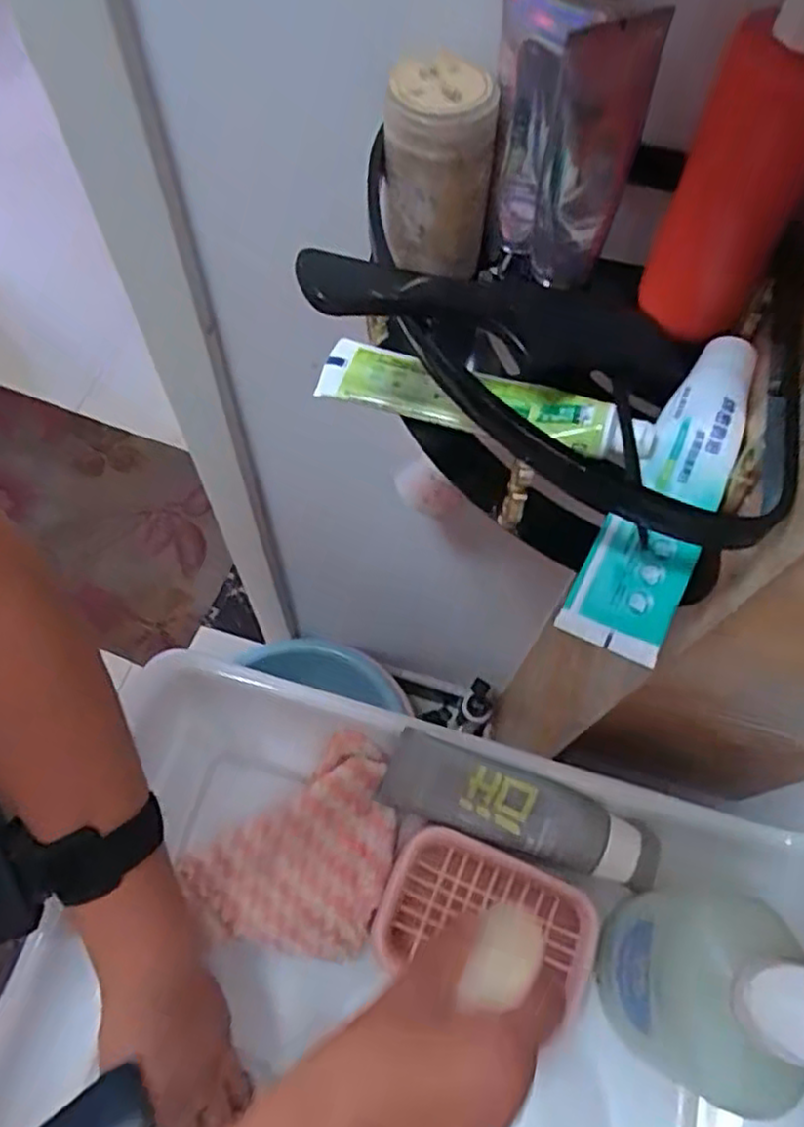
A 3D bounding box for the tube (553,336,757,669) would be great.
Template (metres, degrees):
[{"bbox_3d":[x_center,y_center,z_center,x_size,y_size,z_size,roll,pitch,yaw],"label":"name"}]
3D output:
[{"bbox_3d":[0.128,-0.037,0.332,0.043,0.035,0.167,25,66,10],"label":"tube"}]

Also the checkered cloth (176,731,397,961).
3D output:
[{"bbox_3d":[-0.055,0.188,0.437,0.142,0.014,0.102,-39,83,-4],"label":"checkered cloth"}]

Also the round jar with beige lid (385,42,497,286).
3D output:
[{"bbox_3d":[0.018,-0.202,0.361,0.053,0.084,0.051,2,64,-1],"label":"round jar with beige lid"}]

